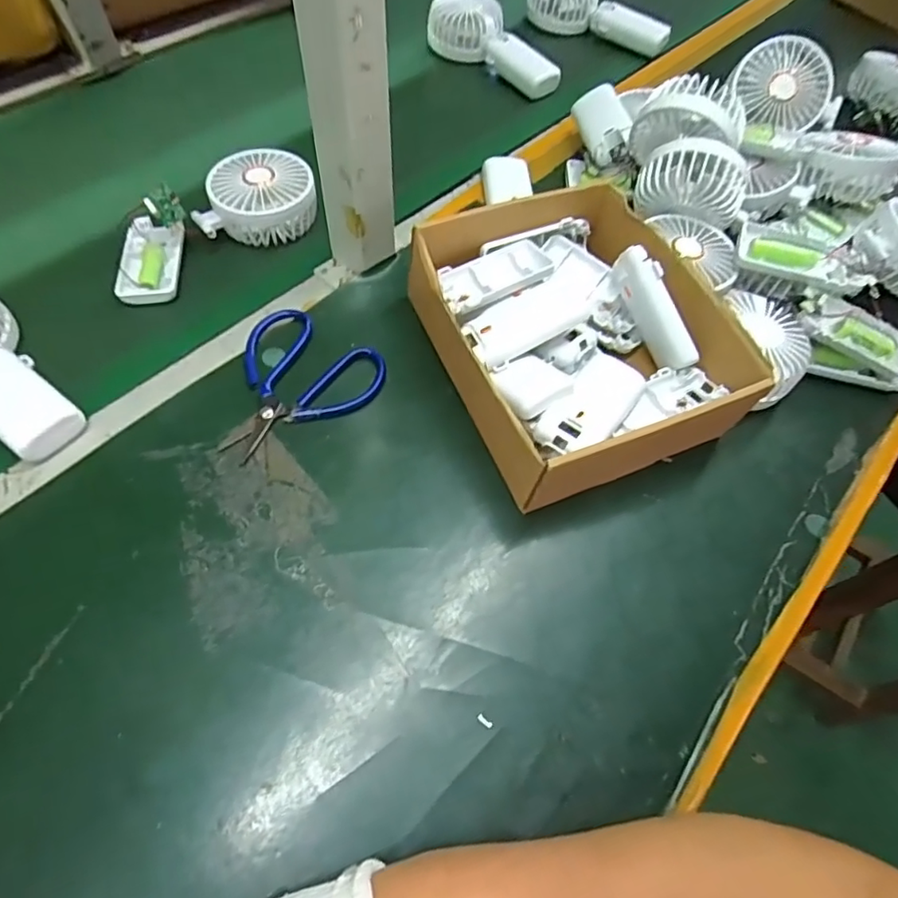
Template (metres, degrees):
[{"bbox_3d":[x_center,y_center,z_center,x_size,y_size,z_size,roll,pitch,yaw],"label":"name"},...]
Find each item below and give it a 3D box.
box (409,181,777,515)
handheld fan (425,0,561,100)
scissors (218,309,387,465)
[{"bbox_3d":[0.080,-0.089,0.420,0.183,0.070,0.232,-20,64,-15],"label":"box"},{"bbox_3d":[0.050,-0.452,0.641,0.077,0.043,0.159,-28,64,-18],"label":"handheld fan"},{"bbox_3d":[-0.113,-0.041,0.406,0.101,0.014,0.117,26,62,10],"label":"scissors"}]

